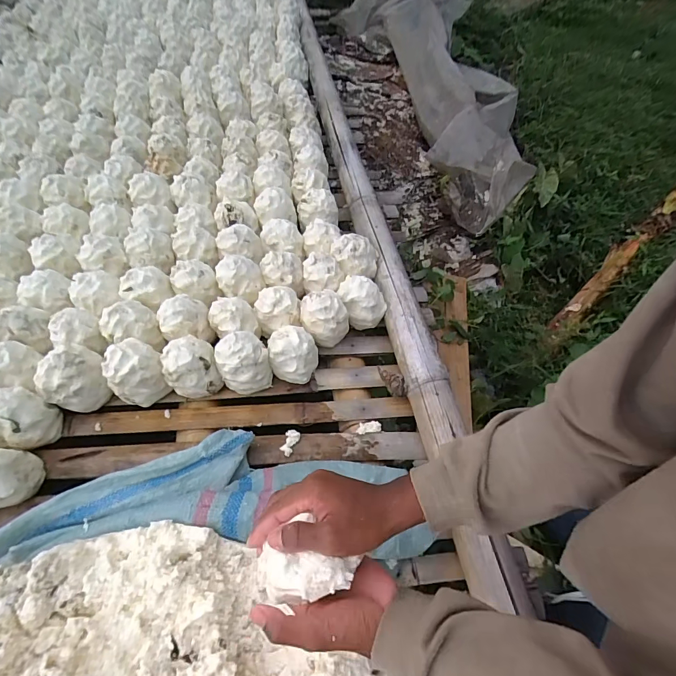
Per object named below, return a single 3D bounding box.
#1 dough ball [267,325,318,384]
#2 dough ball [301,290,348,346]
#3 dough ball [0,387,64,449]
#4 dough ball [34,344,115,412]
[{"bbox_3d":[-0.078,0.030,0.676,0.082,0.095,0.079,1,56,-1],"label":"dough ball"},{"bbox_3d":[-0.025,-0.045,0.703,0.084,0.084,0.083,1,56,-1],"label":"dough ball"},{"bbox_3d":[-0.480,0.124,0.576,0.081,0.098,0.085,1,56,-1],"label":"dough ball"},{"bbox_3d":[-0.416,0.071,0.615,0.074,0.101,0.091,33,61,18],"label":"dough ball"}]

